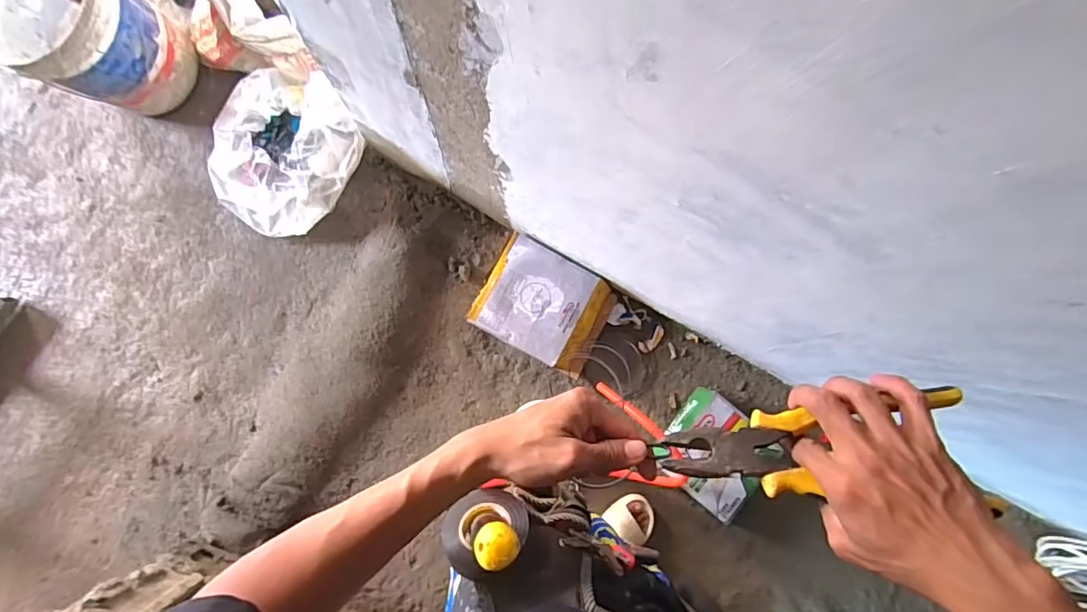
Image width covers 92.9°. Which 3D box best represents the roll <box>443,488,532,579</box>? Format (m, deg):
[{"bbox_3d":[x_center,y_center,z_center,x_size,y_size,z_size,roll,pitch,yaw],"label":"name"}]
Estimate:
[{"bbox_3d":[-0.048,0.184,0.428,0.072,0.019,0.065,-31,58,-26],"label":"roll"}]

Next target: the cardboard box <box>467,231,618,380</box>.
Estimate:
[{"bbox_3d":[0.005,0.004,1.352,0.323,0.102,0.264,28,83,0],"label":"cardboard box"}]

